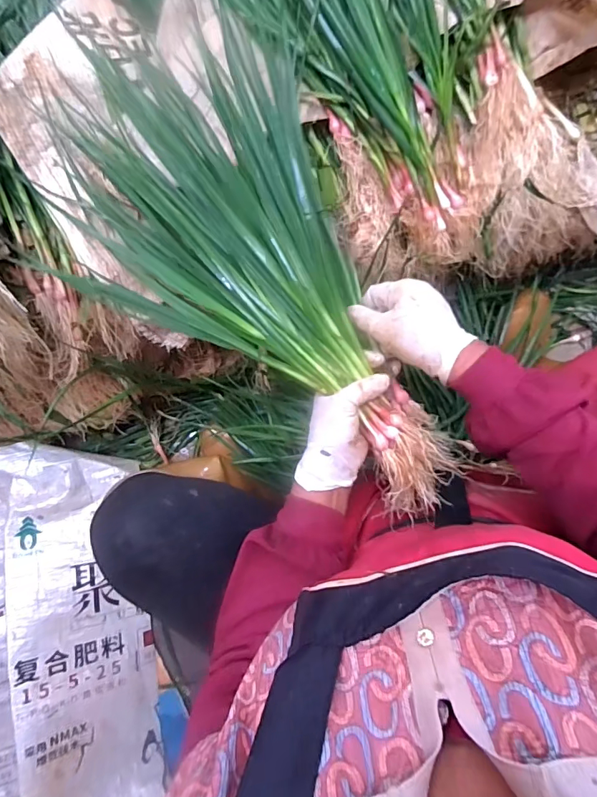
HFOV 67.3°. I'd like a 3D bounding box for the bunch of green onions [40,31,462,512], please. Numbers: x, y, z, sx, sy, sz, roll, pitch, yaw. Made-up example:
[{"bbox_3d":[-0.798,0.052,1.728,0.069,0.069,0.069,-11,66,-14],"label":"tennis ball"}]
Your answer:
[{"bbox_3d":[-0.034,-0.129,0.476,0.276,0.118,0.565,-40,82,1],"label":"bunch of green onions"}]

